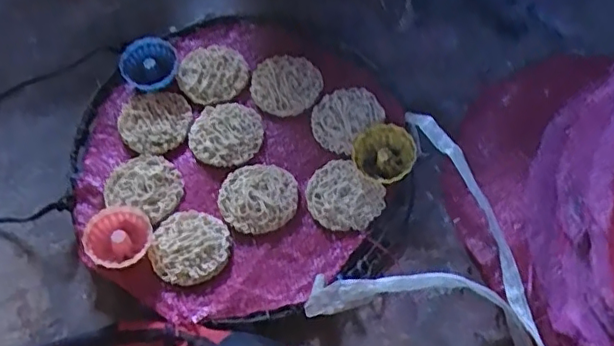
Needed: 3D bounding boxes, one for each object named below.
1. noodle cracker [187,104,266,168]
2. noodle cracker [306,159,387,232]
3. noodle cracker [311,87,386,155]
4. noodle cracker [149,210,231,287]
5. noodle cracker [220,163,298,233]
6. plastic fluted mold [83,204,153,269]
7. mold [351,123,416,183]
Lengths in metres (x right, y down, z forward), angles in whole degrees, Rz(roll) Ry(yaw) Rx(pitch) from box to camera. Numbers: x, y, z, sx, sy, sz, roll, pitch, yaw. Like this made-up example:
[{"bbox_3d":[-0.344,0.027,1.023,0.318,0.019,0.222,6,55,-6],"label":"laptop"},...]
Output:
[{"bbox_3d":[-0.086,-0.042,0.630,0.072,0.016,0.074,-1,63,1],"label":"noodle cracker"},{"bbox_3d":[0.036,0.024,0.591,0.074,0.010,0.067,39,71,19],"label":"noodle cracker"},{"bbox_3d":[0.042,-0.062,0.629,0.076,0.016,0.065,-39,68,-16],"label":"noodle cracker"},{"bbox_3d":[-0.111,0.070,0.569,0.072,0.015,0.072,-1,63,1],"label":"noodle cracker"},{"bbox_3d":[-0.047,0.024,0.593,0.078,0.012,0.072,-30,66,-13],"label":"noodle cracker"},{"bbox_3d":[-0.178,0.060,0.563,0.061,0.033,0.053,-35,67,-15],"label":"plastic fluted mold"},{"bbox_3d":[0.077,-0.019,0.596,0.060,0.023,0.058,-2,75,6],"label":"mold"}]

